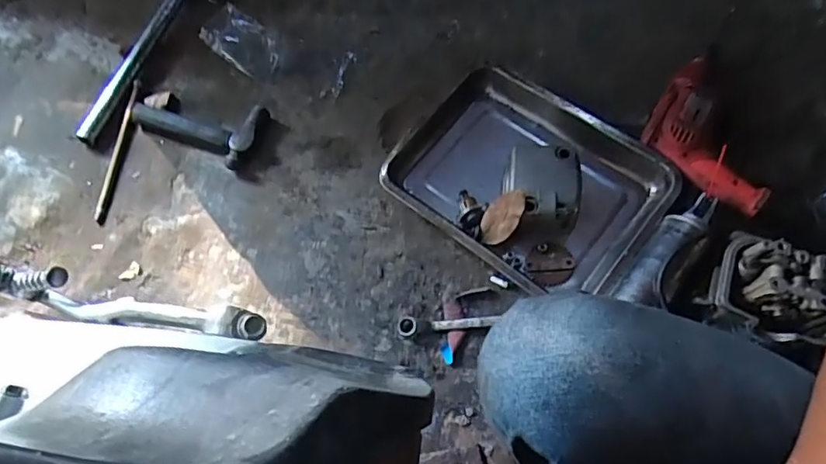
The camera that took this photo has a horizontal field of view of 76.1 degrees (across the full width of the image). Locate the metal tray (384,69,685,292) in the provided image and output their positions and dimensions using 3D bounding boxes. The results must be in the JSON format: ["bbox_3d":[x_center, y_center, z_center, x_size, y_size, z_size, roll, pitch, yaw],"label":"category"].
[{"bbox_3d":[0.157,-0.070,0.741,0.341,0.086,0.252,36,72,14],"label":"metal tray"}]

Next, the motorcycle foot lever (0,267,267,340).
[{"bbox_3d":[-0.188,0.043,0.328,0.218,0.018,0.025,6,66,22],"label":"motorcycle foot lever"}]

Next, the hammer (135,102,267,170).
[{"bbox_3d":[-0.332,-0.179,0.821,0.211,0.031,0.106,24,70,10],"label":"hammer"}]

